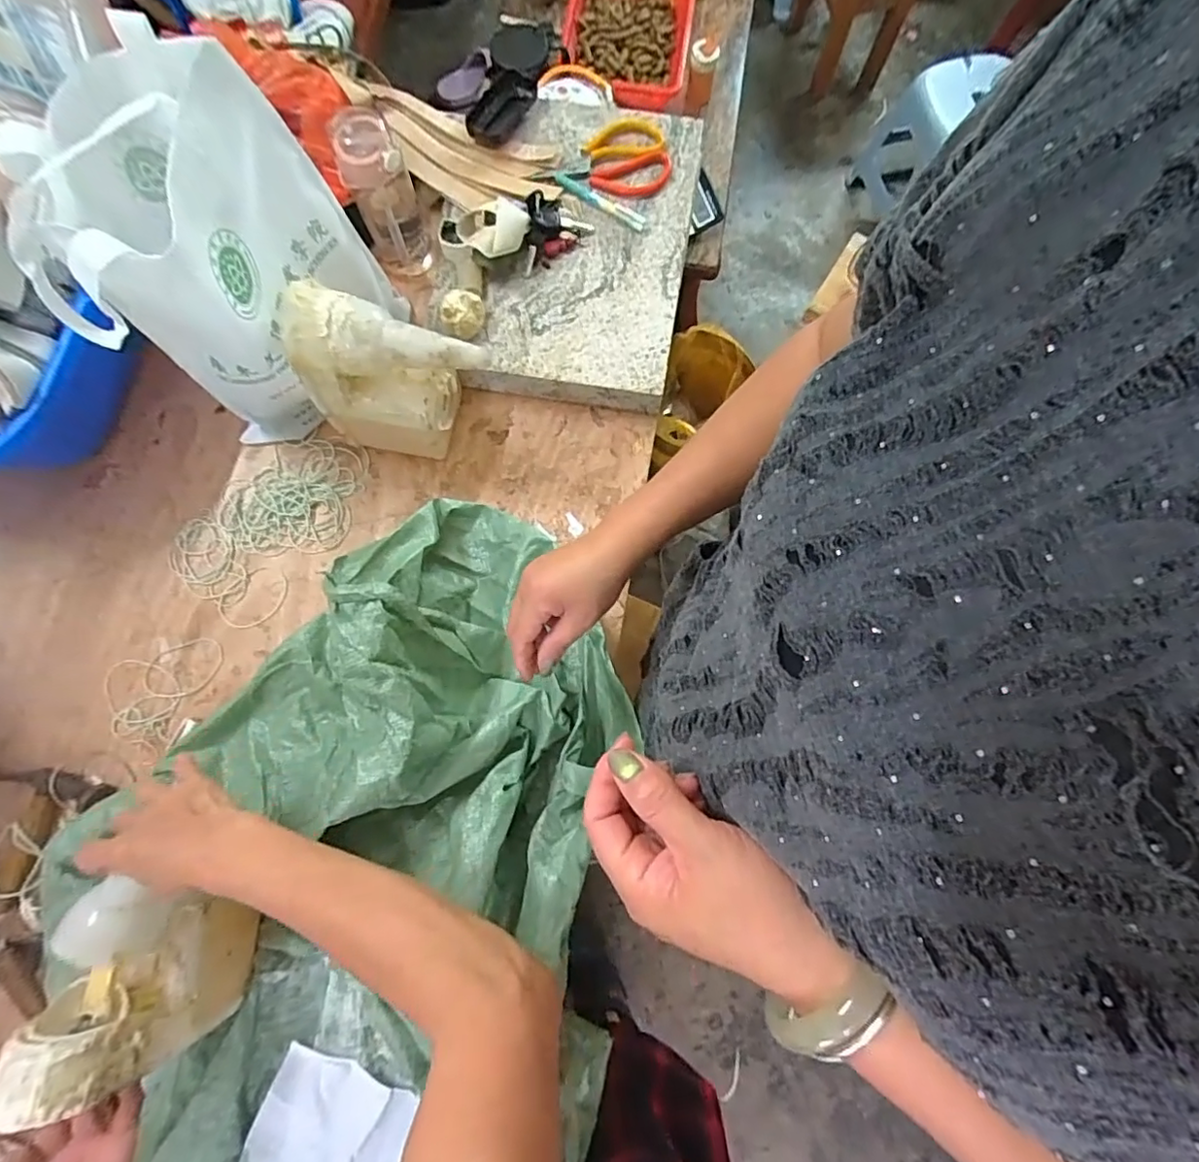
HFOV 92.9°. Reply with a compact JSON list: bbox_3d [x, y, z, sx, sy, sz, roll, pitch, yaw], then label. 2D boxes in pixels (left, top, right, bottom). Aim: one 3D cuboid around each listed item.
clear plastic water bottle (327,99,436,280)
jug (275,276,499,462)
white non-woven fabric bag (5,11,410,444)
[{"bbox_3d":[-0.250,-0.449,0.670,0.073,0.179,0.070,-23,80,-4],"label":"clear plastic water bottle"},{"bbox_3d":[-0.204,-0.205,0.613,0.176,0.208,0.091,10,79,2],"label":"jug"},{"bbox_3d":[-0.348,-0.296,0.574,0.225,0.321,0.207,-19,79,-3],"label":"white non-woven fabric bag"}]

